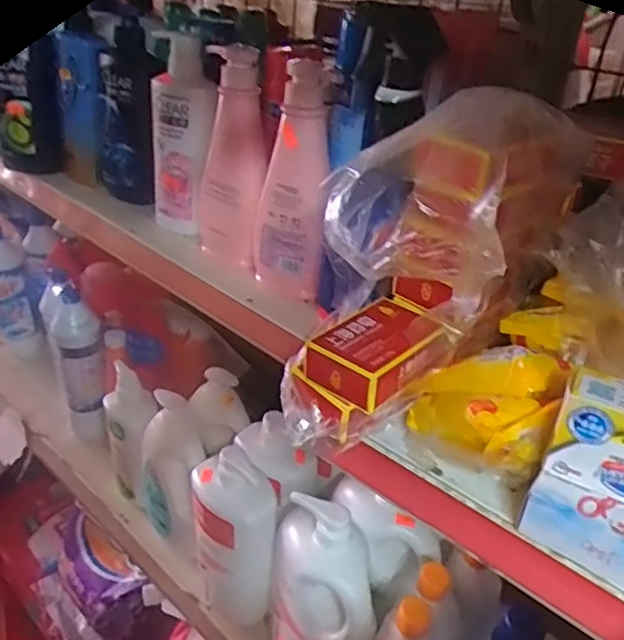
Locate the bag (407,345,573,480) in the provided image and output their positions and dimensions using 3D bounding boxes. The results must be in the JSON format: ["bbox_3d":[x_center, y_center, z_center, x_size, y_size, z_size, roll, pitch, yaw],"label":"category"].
[{"bbox_3d":[0.116,0.061,0.424,0.093,0.068,0.071,14,32,15],"label":"bag"}]

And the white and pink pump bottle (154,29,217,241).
[{"bbox_3d":[-0.138,-0.195,0.679,0.064,0.206,0.054,-2,31,-11],"label":"white and pink pump bottle"}]

